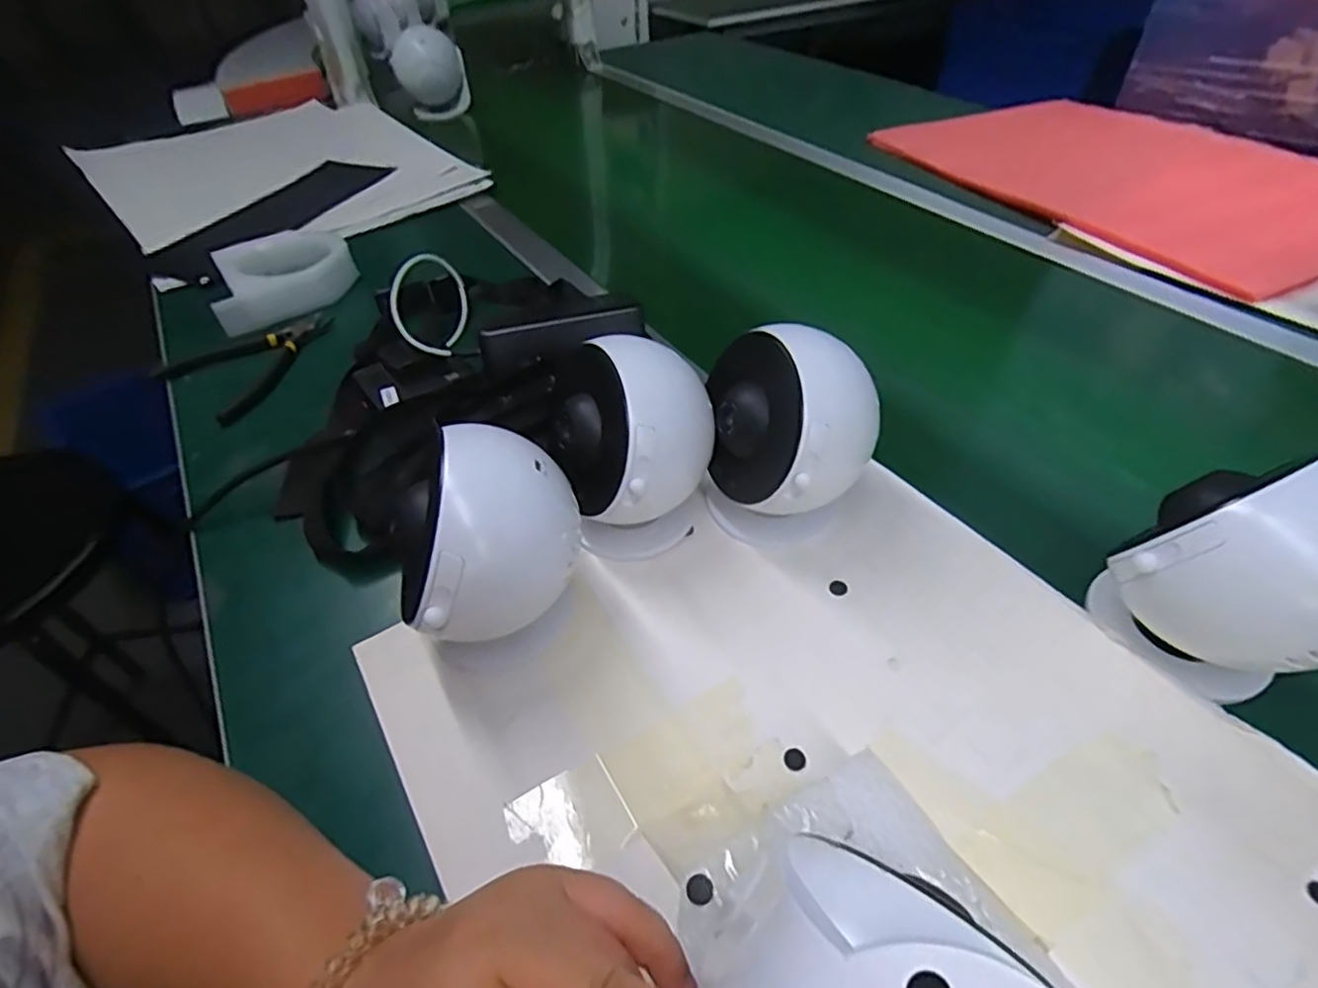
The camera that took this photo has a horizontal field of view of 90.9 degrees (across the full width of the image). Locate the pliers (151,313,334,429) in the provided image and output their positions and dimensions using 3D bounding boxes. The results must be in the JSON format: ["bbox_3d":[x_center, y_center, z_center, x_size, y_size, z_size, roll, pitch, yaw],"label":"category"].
[{"bbox_3d":[-0.354,-0.122,0.579,0.116,0.020,0.135,25,52,25],"label":"pliers"}]

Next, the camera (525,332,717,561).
[{"bbox_3d":[-0.016,-0.021,0.382,0.087,0.121,0.079,-27,50,-22],"label":"camera"}]

